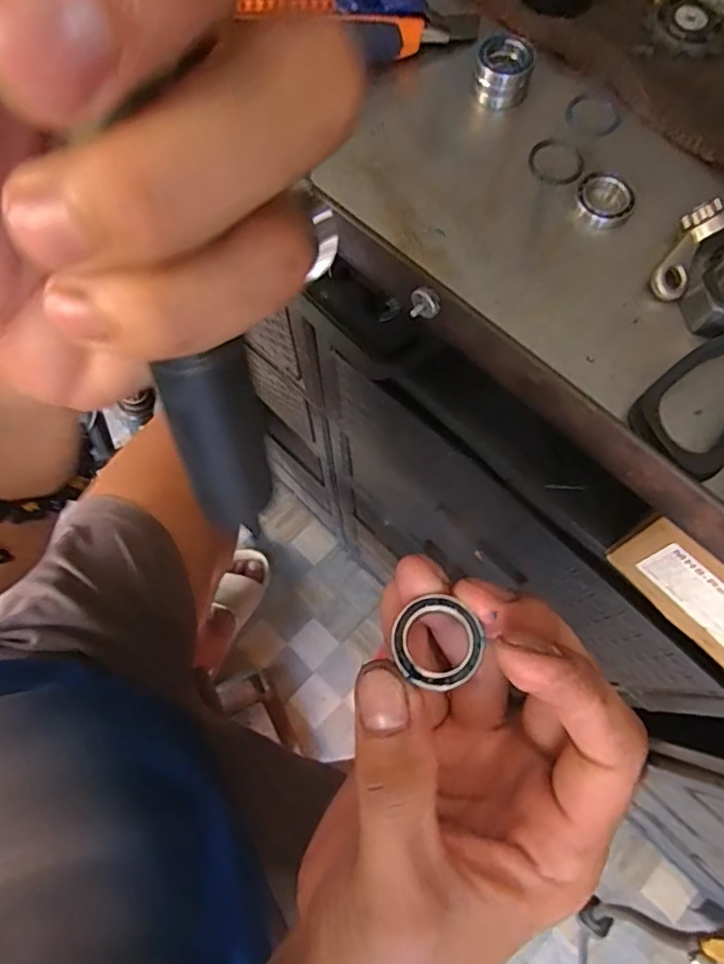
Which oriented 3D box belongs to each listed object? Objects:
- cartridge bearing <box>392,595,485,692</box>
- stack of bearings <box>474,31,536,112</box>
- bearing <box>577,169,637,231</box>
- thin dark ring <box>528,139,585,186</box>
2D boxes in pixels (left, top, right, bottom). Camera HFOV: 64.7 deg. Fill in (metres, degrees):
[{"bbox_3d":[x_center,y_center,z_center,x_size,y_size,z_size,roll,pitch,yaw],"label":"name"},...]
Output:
[{"bbox_3d":[0.021,0.045,0.159,0.023,0.005,0.021,-32,76,-9],"label":"cartridge bearing"},{"bbox_3d":[0.064,-0.184,0.256,0.024,0.016,0.024,6,73,2],"label":"stack of bearings"},{"bbox_3d":[0.103,-0.119,0.241,0.024,0.007,0.021,23,75,7],"label":"bearing"},{"bbox_3d":[0.085,-0.141,0.249,0.024,0.004,0.025,0,73,0],"label":"thin dark ring"}]

